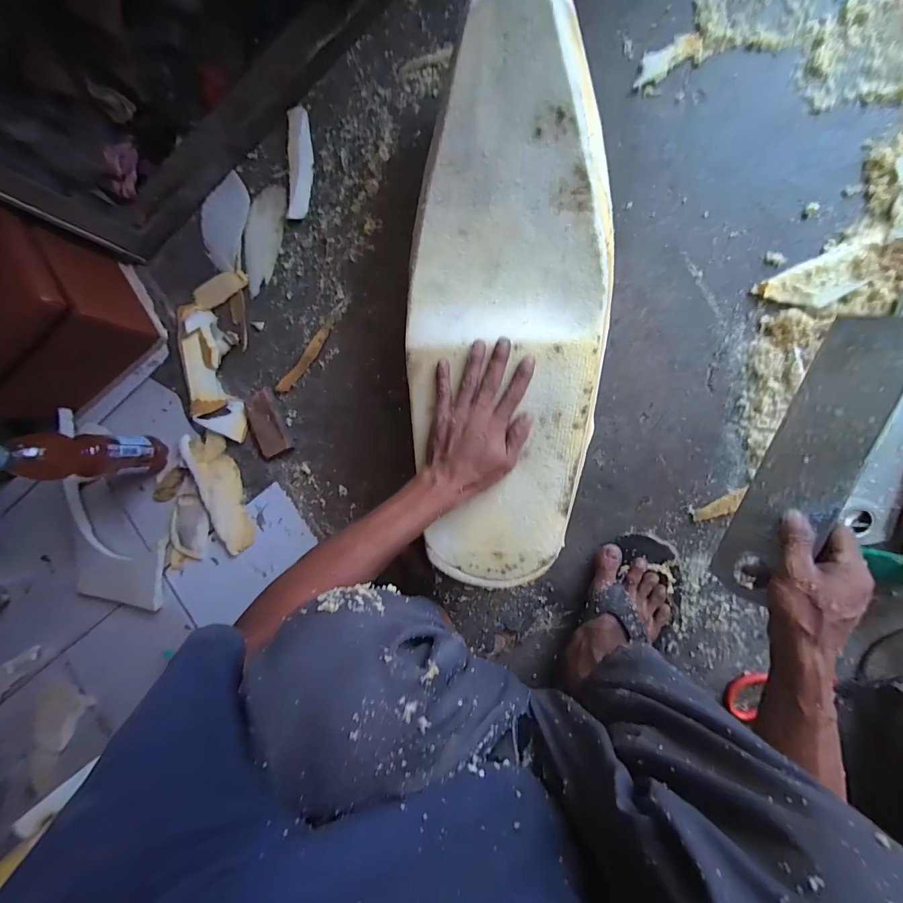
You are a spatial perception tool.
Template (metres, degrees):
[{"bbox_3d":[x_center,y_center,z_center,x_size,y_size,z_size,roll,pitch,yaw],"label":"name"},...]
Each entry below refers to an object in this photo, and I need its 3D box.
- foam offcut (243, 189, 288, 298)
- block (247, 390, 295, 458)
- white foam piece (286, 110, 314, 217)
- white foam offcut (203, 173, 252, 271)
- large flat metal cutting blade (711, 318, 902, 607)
[{"bbox_3d":[-0.327,-0.368,0.672,0.069,0.011,0.187,13,90,9],"label":"foam offcut"},{"bbox_3d":[-0.321,-0.046,0.675,0.054,0.016,0.114,-25,88,13],"label":"block"},{"bbox_3d":[-0.253,-0.486,0.648,0.042,0.018,0.182,1,88,9],"label":"white foam piece"},{"bbox_3d":[-0.406,-0.405,0.685,0.097,0.012,0.164,11,96,11],"label":"white foam offcut"},{"bbox_3d":[0.365,0.013,0.394,0.007,0.074,0.299,14,100,-34],"label":"large flat metal cutting blade"}]

